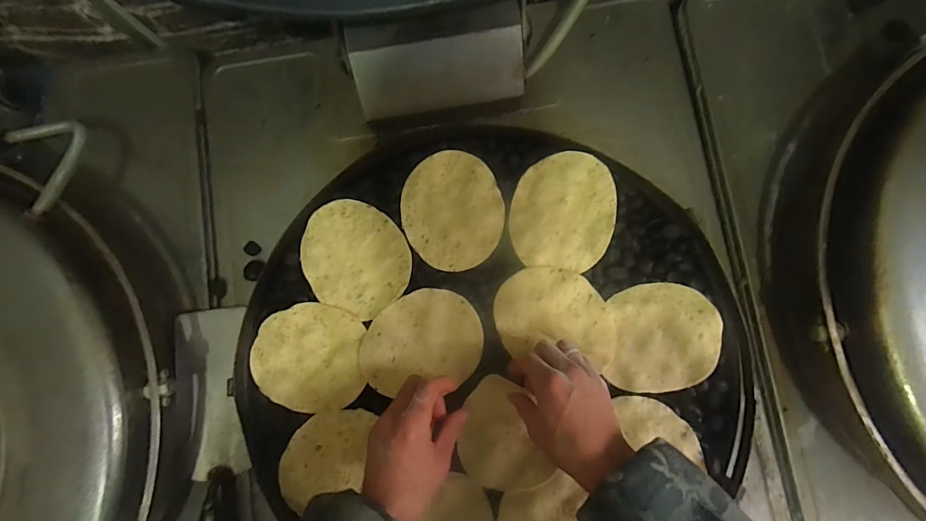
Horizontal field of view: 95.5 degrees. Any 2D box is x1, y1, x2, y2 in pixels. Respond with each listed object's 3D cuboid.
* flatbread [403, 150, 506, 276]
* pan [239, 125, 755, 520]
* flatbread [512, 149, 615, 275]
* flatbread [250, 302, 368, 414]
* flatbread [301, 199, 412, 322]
[{"bbox_3d":[-0.013,-0.059,0.493,0.114,0.010,0.135,-10,84,2],"label":"flatbread"},{"bbox_3d":[0.030,0.117,0.465,0.523,0.028,0.514,0,84,3],"label":"pan"},{"bbox_3d":[0.114,-0.057,0.478,0.113,0.013,0.129,8,84,4],"label":"flatbread"},{"bbox_3d":[-0.173,0.109,0.473,0.121,0.010,0.116,-2,84,3],"label":"flatbread"},{"bbox_3d":[-0.125,-0.003,0.483,0.114,0.013,0.133,-37,86,-6],"label":"flatbread"}]

